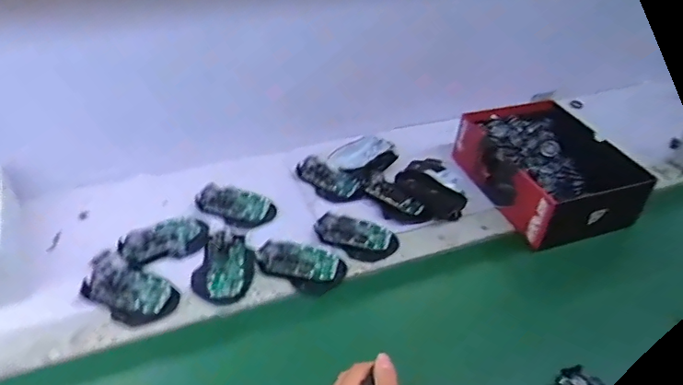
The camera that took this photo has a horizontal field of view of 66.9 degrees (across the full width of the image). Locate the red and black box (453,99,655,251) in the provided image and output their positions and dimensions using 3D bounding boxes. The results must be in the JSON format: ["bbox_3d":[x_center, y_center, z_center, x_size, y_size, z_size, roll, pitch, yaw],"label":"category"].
[{"bbox_3d":[0.314,-0.036,0.815,0.197,0.094,0.252,-7,42,-14],"label":"red and black box"}]

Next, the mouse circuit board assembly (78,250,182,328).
[{"bbox_3d":[-0.261,0.112,0.624,0.131,0.018,0.070,27,45,24],"label":"mouse circuit board assembly"}]

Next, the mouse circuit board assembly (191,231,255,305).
[{"bbox_3d":[-0.150,0.093,0.659,0.072,0.018,0.107,2,40,-4],"label":"mouse circuit board assembly"}]

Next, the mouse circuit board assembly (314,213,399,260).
[{"bbox_3d":[0.019,0.059,0.718,0.114,0.020,0.064,20,42,16],"label":"mouse circuit board assembly"}]

